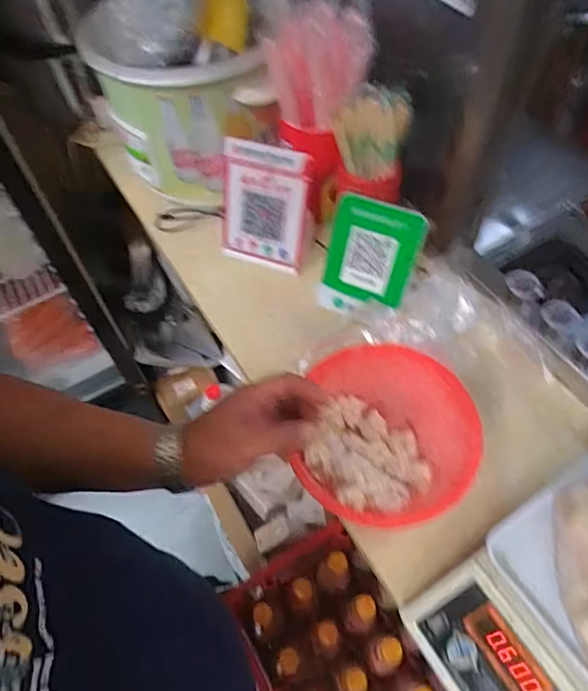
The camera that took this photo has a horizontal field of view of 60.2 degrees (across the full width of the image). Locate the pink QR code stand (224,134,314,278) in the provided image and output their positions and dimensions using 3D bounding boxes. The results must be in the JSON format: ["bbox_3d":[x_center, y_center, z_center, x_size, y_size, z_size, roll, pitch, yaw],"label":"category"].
[{"bbox_3d":[-0.051,-0.205,0.734,0.146,0.173,0.031,23,45,16],"label":"pink QR code stand"}]

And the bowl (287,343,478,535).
[{"bbox_3d":[0.104,0.104,0.571,0.190,0.079,0.209,-1,56,2],"label":"bowl"}]

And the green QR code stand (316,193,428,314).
[{"bbox_3d":[0.098,-0.110,0.656,0.118,0.142,0.065,13,58,11],"label":"green QR code stand"}]

